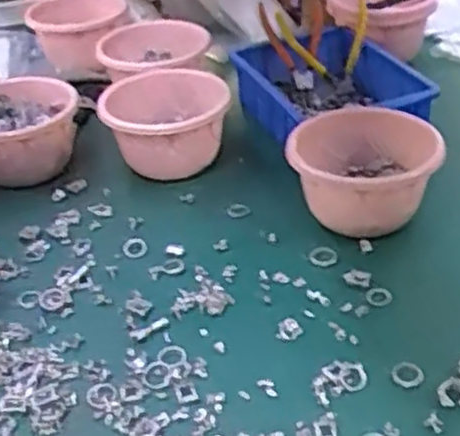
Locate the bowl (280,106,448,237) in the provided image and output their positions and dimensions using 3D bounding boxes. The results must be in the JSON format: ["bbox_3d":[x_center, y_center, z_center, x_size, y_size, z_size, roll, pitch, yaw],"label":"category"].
[{"bbox_3d":[0.136,-0.039,0.784,0.147,0.096,0.113,2,37,9],"label":"bowl"}]

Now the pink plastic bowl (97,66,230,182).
[{"bbox_3d":[-0.074,-0.102,0.898,0.135,0.097,0.148,-3,36,3],"label":"pink plastic bowl"}]

